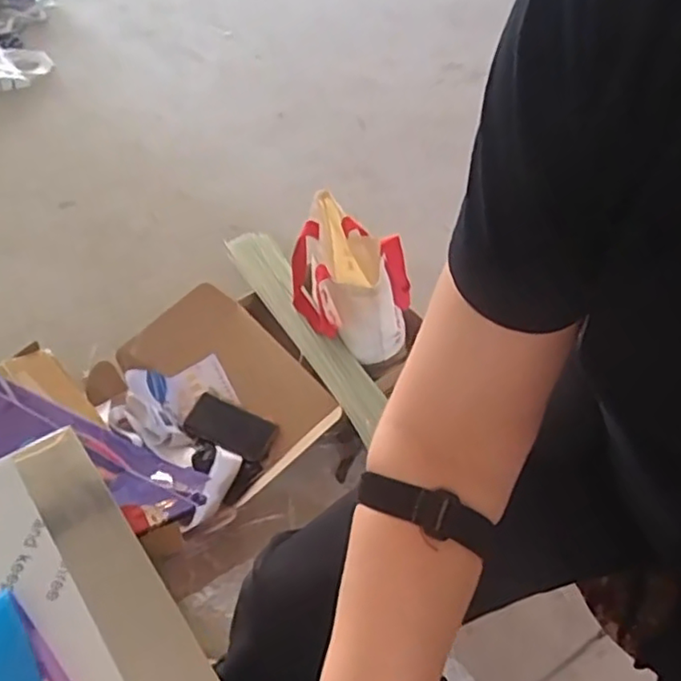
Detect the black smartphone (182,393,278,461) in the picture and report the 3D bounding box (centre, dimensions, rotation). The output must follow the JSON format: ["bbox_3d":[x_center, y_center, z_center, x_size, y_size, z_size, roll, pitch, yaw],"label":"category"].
[{"bbox_3d":[-0.194,0.150,1.120,0.167,0.015,0.081,26,49,13],"label":"black smartphone"}]

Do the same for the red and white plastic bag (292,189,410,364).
[{"bbox_3d":[0.017,-0.092,1.146,0.210,0.241,0.235,11,48,0],"label":"red and white plastic bag"}]

